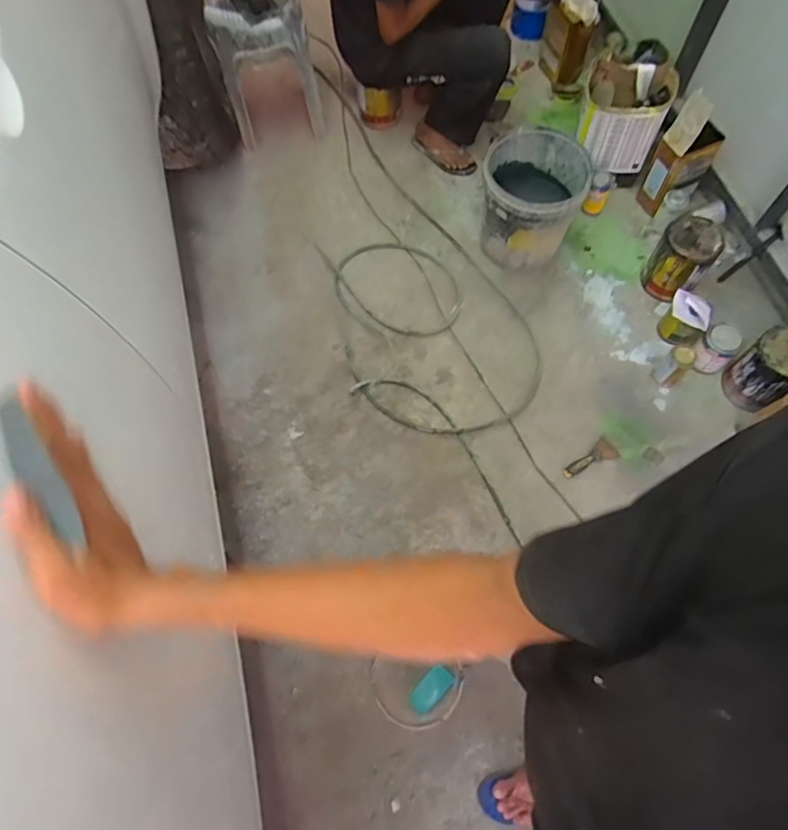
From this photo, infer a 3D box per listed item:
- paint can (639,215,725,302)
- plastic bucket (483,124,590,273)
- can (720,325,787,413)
[{"bbox_3d":[0.876,-0.477,1.660,0.156,0.248,0.147,-1,67,3],"label":"paint can"},{"bbox_3d":[0.422,-0.656,1.725,0.316,0.317,0.298,17,69,10],"label":"plastic bucket"},{"bbox_3d":[1.061,-0.138,1.508,0.186,0.197,0.157,-31,69,-10],"label":"can"}]

